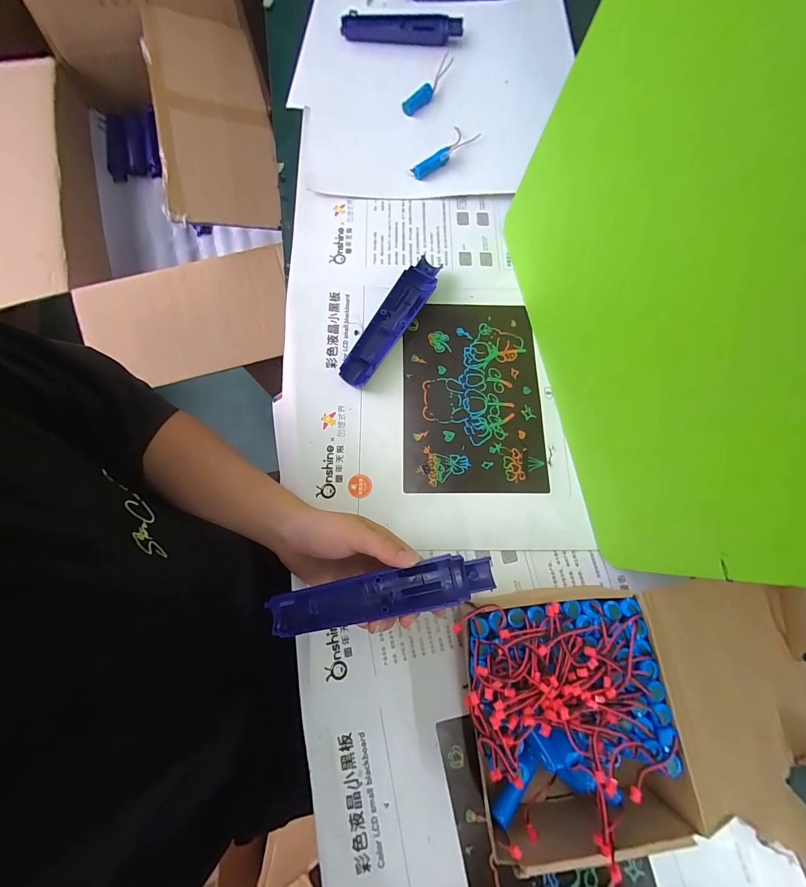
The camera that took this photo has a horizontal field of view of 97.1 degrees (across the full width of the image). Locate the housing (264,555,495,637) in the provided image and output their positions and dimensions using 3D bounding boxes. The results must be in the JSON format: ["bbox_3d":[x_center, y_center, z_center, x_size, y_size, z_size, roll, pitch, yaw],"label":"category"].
[{"bbox_3d":[-0.016,0.115,0.271,0.165,0.020,0.034,-11,76,-2],"label":"housing"}]

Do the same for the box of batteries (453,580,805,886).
[{"bbox_3d":[0.206,0.220,0.276,0.311,0.062,0.214,-2,75,0],"label":"box of batteries"}]

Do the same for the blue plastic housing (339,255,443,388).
[{"bbox_3d":[-0.013,-0.130,0.381,0.036,0.018,0.161,31,78,8],"label":"blue plastic housing"}]

